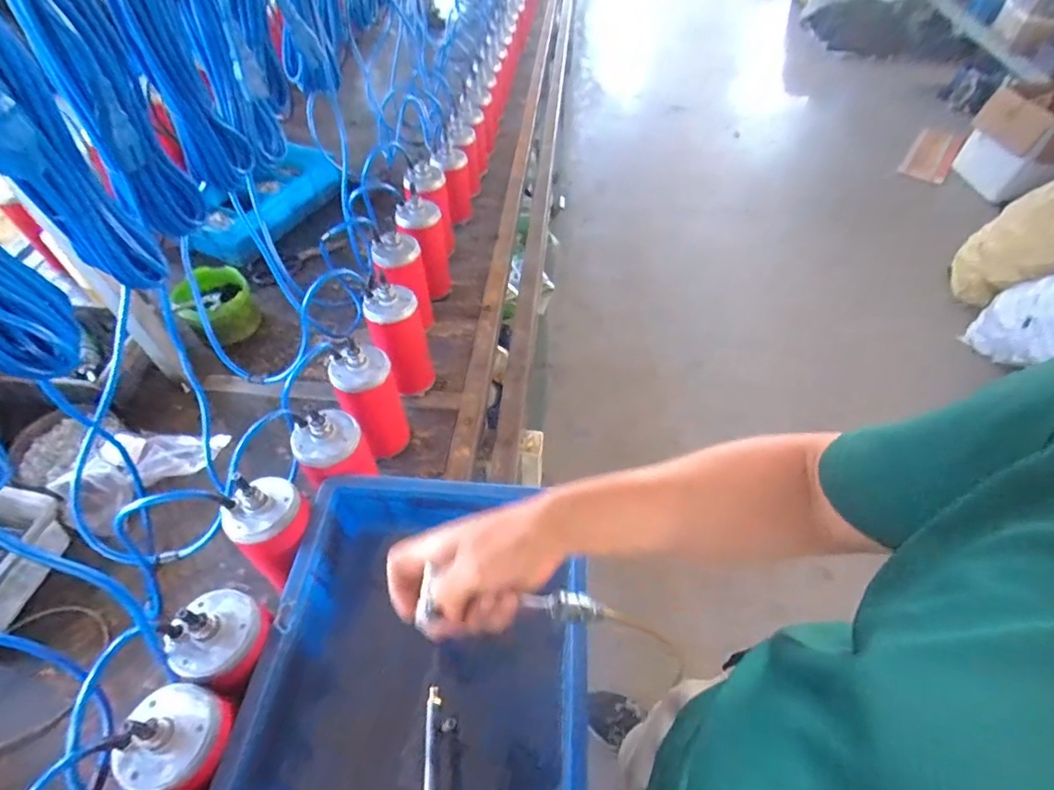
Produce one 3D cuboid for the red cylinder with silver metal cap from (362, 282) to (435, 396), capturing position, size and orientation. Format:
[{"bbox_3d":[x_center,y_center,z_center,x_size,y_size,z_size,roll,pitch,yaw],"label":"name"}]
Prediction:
[{"bbox_3d":[-0.192,-0.080,0.787,0.076,0.184,0.088,-11,52,-9],"label":"red cylinder with silver metal cap"}]

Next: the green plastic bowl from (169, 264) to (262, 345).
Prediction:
[{"bbox_3d":[-0.538,-0.154,0.901,0.119,0.088,0.150,-28,56,-21],"label":"green plastic bowl"}]

